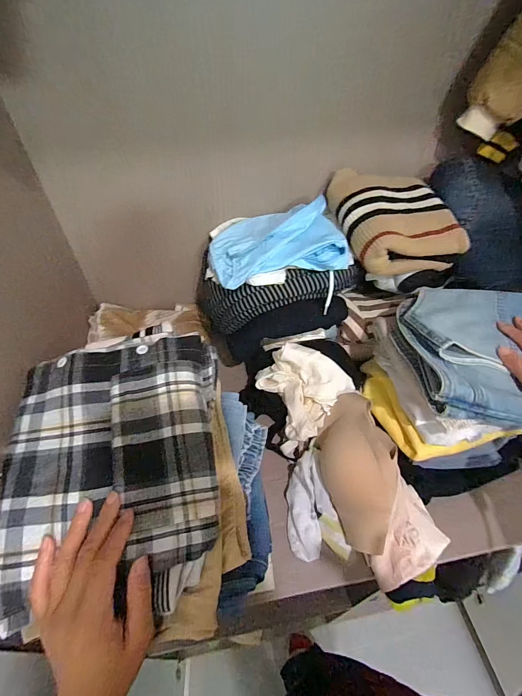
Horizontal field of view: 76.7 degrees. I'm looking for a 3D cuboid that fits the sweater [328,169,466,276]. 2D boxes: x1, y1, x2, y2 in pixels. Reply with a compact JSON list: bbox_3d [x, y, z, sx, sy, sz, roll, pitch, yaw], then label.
[{"bbox_3d":[0.217,-0.214,0.558,0.175,0.091,0.187,-4,47,-4],"label":"sweater"}]

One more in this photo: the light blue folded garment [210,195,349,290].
[{"bbox_3d":[0.022,-0.189,0.553,0.216,0.067,0.176,-6,47,-5],"label":"light blue folded garment"}]

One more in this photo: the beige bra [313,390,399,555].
[{"bbox_3d":[0.135,0.162,0.466,0.084,0.097,0.197,-4,47,-4],"label":"beige bra"}]

